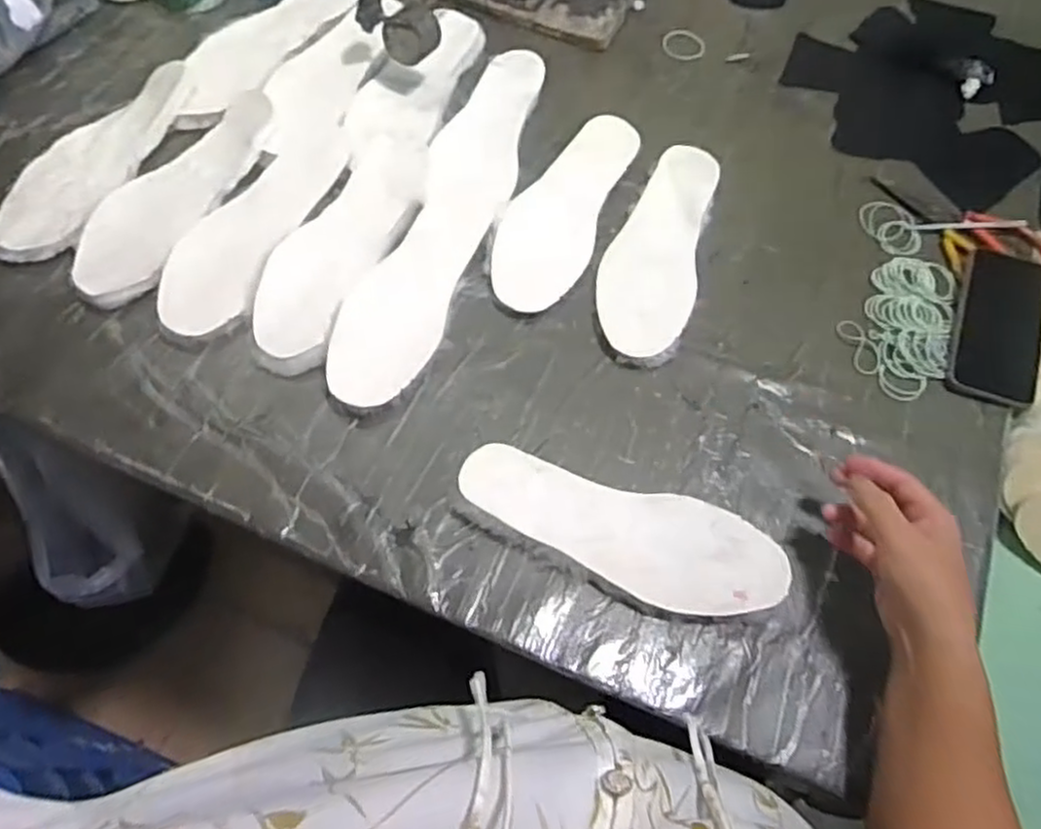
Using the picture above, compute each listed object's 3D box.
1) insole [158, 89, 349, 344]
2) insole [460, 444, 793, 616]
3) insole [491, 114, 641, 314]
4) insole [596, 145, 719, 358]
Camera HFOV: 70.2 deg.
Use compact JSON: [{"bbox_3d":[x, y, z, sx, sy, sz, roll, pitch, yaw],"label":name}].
[{"bbox_3d":[-0.248,-0.202,0.716,0.089,0.016,0.310,20,63,6],"label":"insole"},{"bbox_3d":[0.079,0.095,0.586,0.259,0.009,0.086,14,69,6],"label":"insole"},{"bbox_3d":[0.044,-0.215,0.754,0.093,0.010,0.264,20,63,7],"label":"insole"},{"bbox_3d":[0.134,-0.166,0.730,0.091,0.017,0.252,15,63,4],"label":"insole"}]

